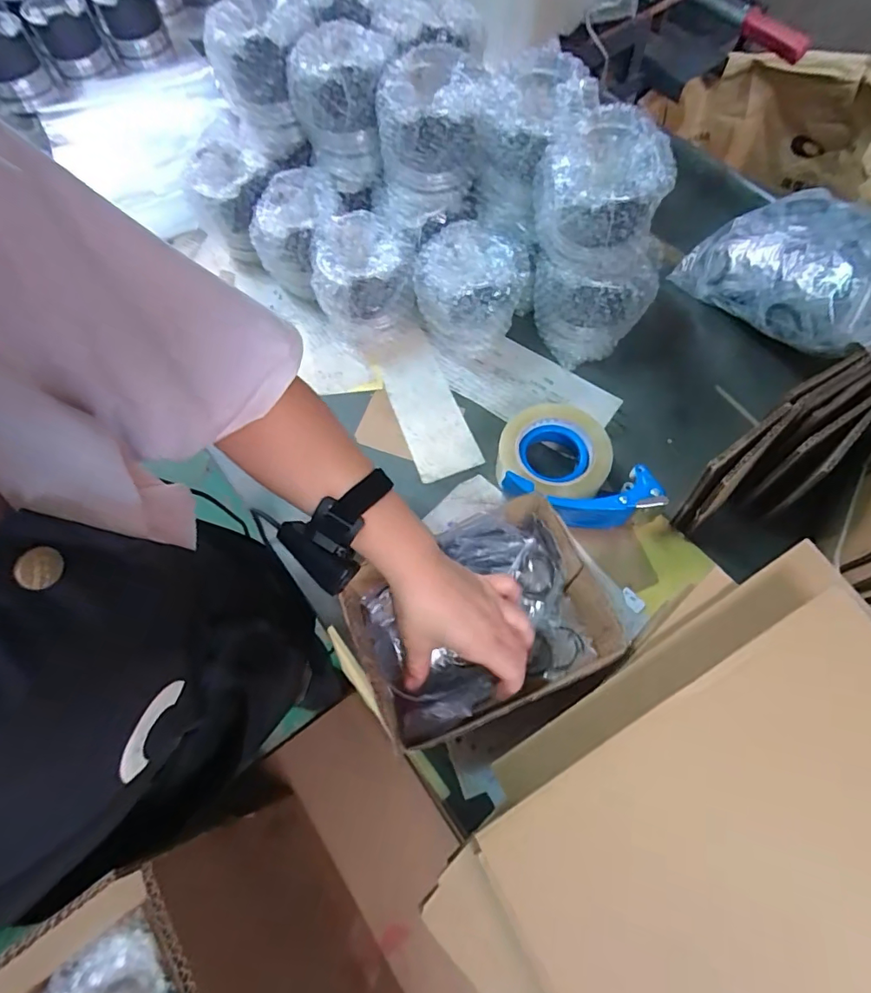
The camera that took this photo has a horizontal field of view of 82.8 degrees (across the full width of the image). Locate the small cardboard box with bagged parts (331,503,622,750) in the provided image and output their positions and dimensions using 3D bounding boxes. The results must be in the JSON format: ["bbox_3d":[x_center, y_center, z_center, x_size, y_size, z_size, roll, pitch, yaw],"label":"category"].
[{"bbox_3d":[0.038,0.109,0.448,0.210,0.073,0.163,-25,69,-7],"label":"small cardboard box with bagged parts"}]

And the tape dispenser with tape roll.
[{"bbox_3d":[0.137,-0.020,0.519,0.109,0.074,0.158,-38,72,-12],"label":"tape dispenser with tape roll"}]

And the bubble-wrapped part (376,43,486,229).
[{"bbox_3d":[-0.007,-0.403,0.555,0.111,0.106,0.130,-1,68,2],"label":"bubble-wrapped part"}]

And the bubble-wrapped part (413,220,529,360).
[{"bbox_3d":[0.042,-0.245,0.598,0.124,0.110,0.114,8,69,6],"label":"bubble-wrapped part"}]

